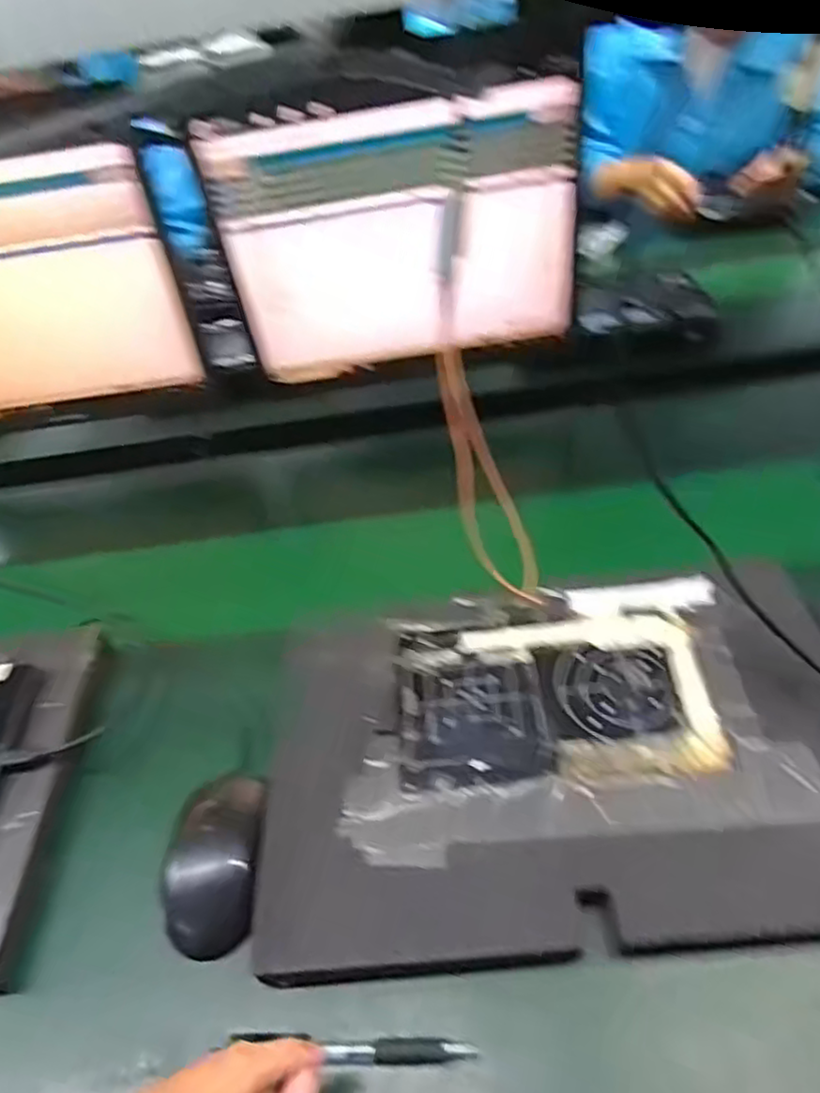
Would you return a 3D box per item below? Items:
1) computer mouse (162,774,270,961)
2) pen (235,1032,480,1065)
[{"bbox_3d":[-0.122,0.199,0.440,0.060,0.033,0.102,-3,45,5],"label":"computer mouse"},{"bbox_3d":[-0.029,0.263,0.361,0.125,0.010,0.013,3,45,-1],"label":"pen"}]

